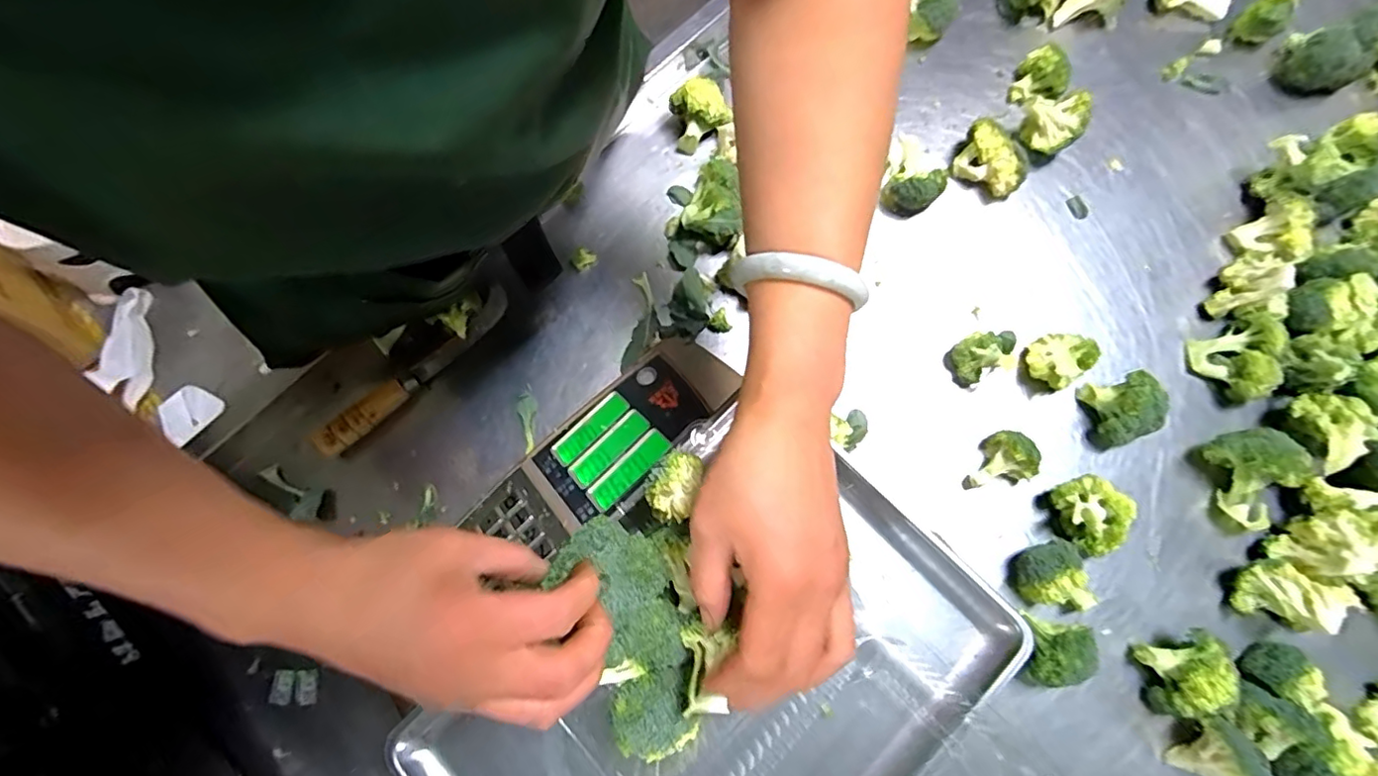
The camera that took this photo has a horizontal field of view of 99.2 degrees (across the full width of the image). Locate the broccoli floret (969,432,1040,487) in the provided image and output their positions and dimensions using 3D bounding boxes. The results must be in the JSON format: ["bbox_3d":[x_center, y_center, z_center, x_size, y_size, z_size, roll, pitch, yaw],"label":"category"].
[{"bbox_3d":[0.259,0.059,0.492,0.054,0.035,0.042,-11,77,-2],"label":"broccoli floret"}]

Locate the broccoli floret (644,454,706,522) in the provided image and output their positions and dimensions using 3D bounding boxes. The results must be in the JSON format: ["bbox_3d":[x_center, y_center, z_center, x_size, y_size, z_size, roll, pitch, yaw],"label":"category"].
[{"bbox_3d":[-0.009,0.055,0.331,0.026,0.018,0.038,18,77,5],"label":"broccoli floret"}]

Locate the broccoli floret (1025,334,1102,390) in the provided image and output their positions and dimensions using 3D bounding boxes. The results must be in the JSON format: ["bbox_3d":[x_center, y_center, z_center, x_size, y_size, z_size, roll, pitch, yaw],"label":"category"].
[{"bbox_3d":[0.320,-0.025,0.509,0.046,0.039,0.042,0,76,0],"label":"broccoli floret"}]

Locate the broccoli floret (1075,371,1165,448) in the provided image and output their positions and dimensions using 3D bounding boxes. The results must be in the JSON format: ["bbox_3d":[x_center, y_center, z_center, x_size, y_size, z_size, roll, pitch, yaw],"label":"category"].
[{"bbox_3d":[0.368,0.018,0.493,0.047,0.045,0.056,-7,77,-1],"label":"broccoli floret"}]

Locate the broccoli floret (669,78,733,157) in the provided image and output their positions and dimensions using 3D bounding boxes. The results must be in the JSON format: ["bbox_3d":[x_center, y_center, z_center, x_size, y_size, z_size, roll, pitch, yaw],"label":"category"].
[{"bbox_3d":[0.012,-0.260,0.563,0.053,0.051,0.050,-16,77,-3],"label":"broccoli floret"}]

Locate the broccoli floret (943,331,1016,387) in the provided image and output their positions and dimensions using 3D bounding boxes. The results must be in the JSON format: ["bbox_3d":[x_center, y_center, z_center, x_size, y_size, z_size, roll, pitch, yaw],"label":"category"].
[{"bbox_3d":[0.254,-0.027,0.511,0.039,0.049,0.039,0,76,0],"label":"broccoli floret"}]

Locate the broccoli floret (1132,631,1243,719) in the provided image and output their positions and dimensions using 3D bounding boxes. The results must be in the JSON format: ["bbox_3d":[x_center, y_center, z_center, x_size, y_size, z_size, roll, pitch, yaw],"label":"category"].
[{"bbox_3d":[0.377,0.217,0.444,0.051,0.049,0.058,-9,77,-2],"label":"broccoli floret"}]

